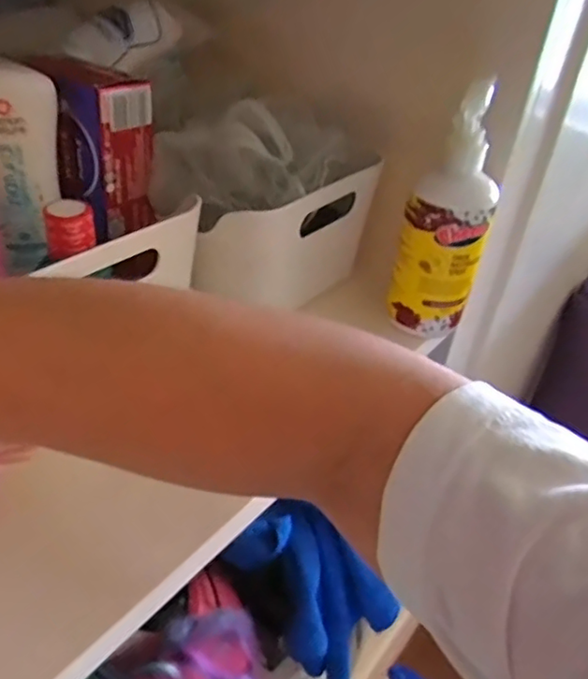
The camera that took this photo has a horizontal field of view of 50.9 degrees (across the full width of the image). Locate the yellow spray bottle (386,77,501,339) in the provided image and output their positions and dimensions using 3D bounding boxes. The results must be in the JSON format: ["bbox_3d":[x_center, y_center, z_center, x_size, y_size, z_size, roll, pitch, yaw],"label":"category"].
[{"bbox_3d":[0.105,-0.082,0.421,0.057,0.168,0.043,16,37,13],"label":"yellow spray bottle"}]

